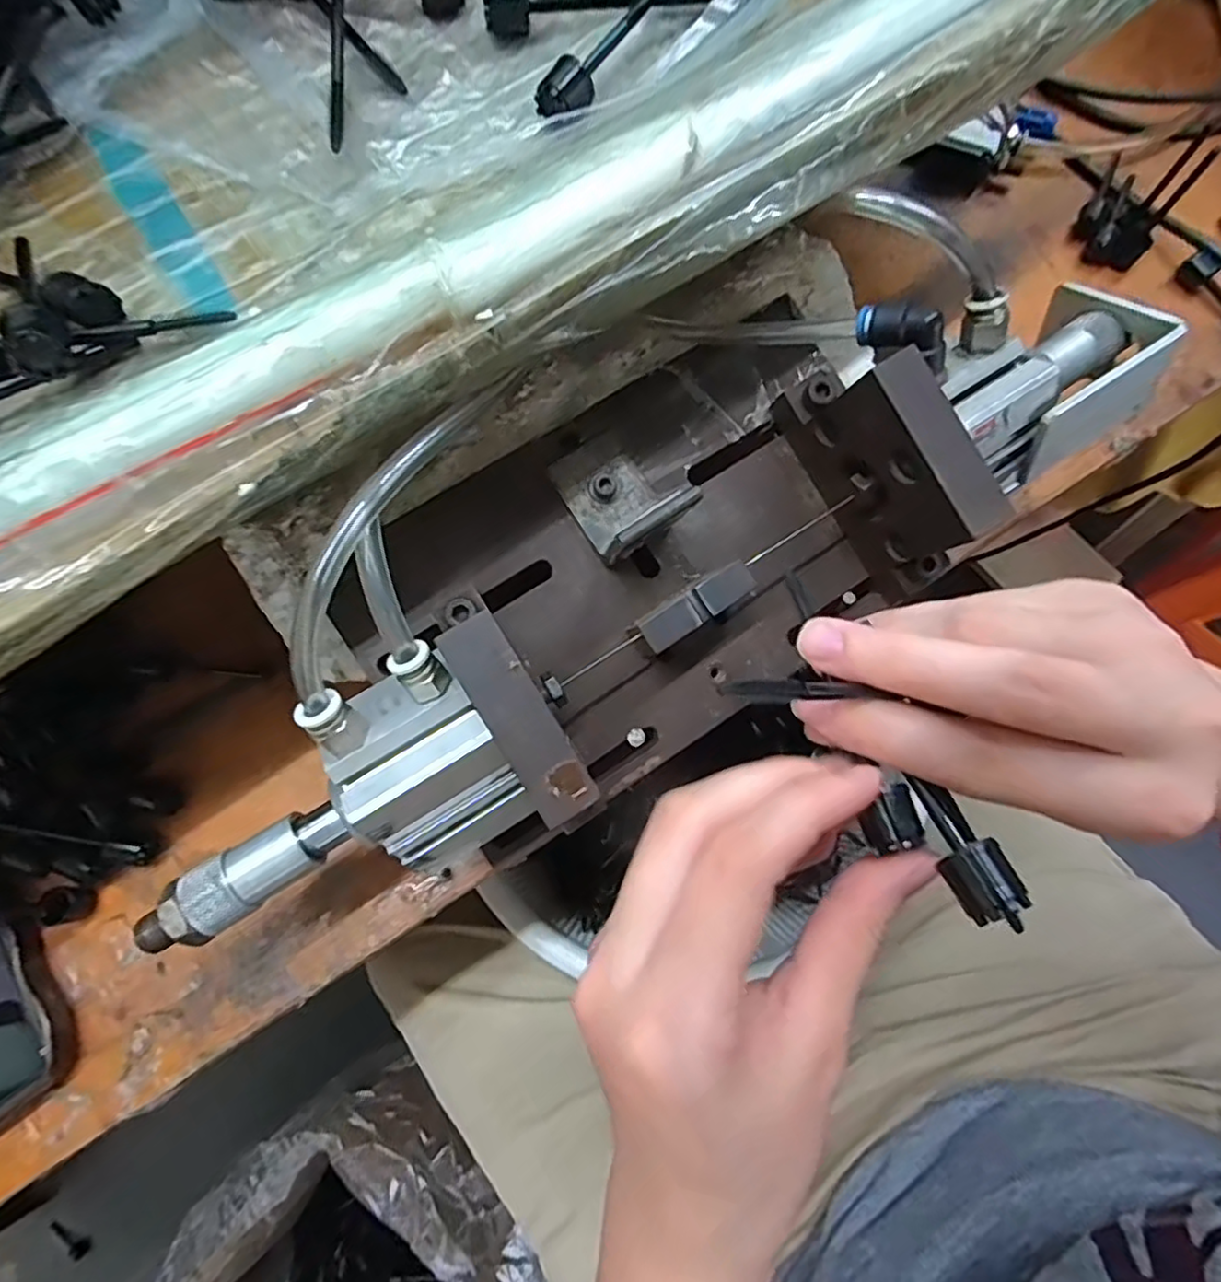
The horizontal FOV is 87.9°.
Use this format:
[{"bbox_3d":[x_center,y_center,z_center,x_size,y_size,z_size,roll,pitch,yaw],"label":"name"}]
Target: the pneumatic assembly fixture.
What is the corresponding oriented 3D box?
[{"bbox_3d":[0.024,-0.040,0.264,0.422,0.109,0.136,-35,75,-9],"label":"pneumatic assembly fixture"}]

